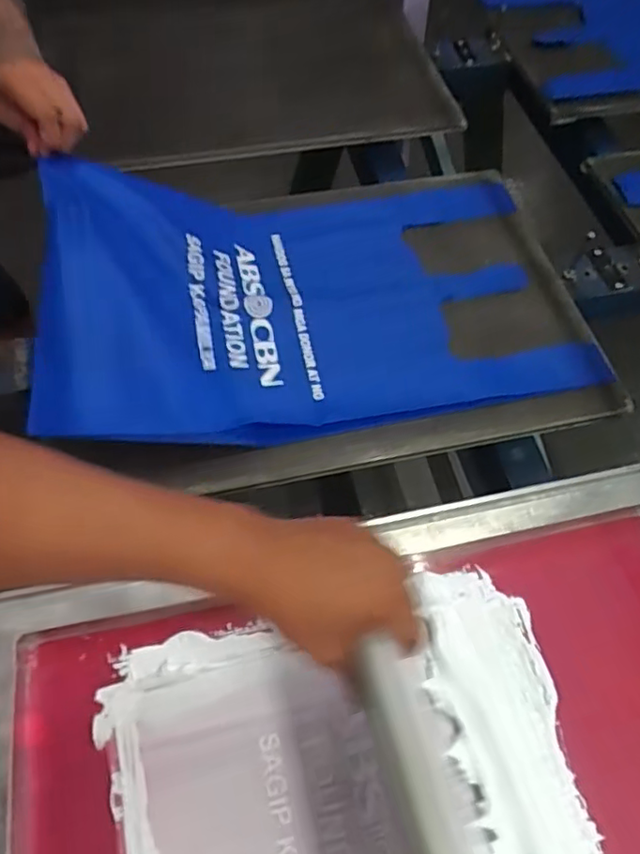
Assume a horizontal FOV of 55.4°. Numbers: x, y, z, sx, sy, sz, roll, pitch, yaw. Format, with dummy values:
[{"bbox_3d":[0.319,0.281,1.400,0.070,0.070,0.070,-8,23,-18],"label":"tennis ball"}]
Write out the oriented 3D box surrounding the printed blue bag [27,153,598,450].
[{"bbox_3d":[0.013,-0.164,0.645,0.511,0.115,0.318,-10,59,-7],"label":"printed blue bag"}]

